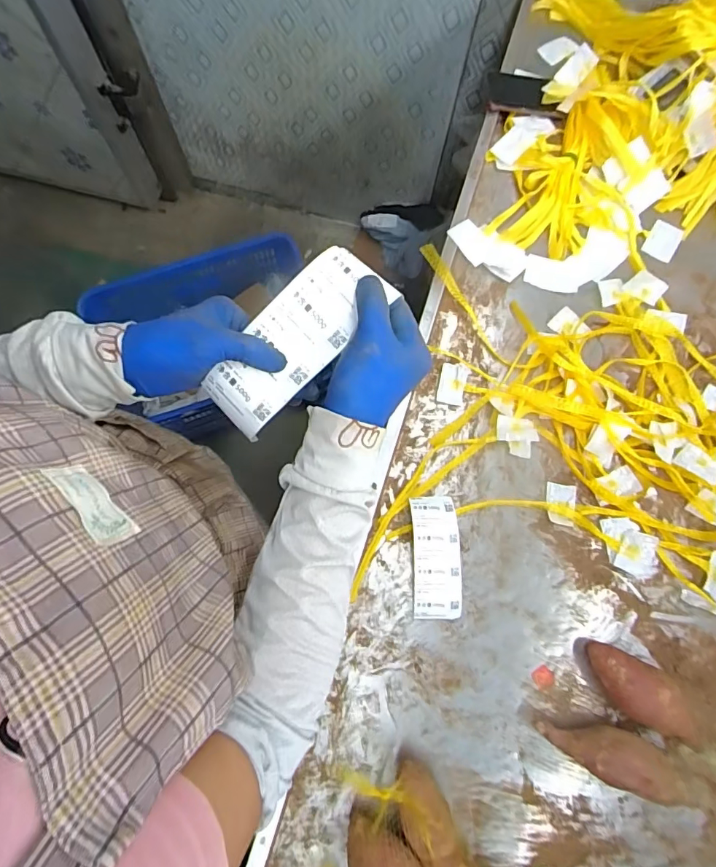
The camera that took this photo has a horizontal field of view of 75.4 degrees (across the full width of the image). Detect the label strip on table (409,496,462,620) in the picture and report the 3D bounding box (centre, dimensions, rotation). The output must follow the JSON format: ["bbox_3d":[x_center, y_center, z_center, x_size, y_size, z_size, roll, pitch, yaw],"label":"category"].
[{"bbox_3d":[0.099,0.155,0.586,0.059,0.020,0.149,-1,76,-2],"label":"label strip on table"}]

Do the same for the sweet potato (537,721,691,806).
[{"bbox_3d":[0.283,0.360,0.514,0.155,0.049,0.058,16,76,2],"label":"sweet potato"}]

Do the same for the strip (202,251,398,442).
[{"bbox_3d":[-0.050,-0.072,0.363,0.163,0.014,0.061,-44,96,5],"label":"strip"}]

